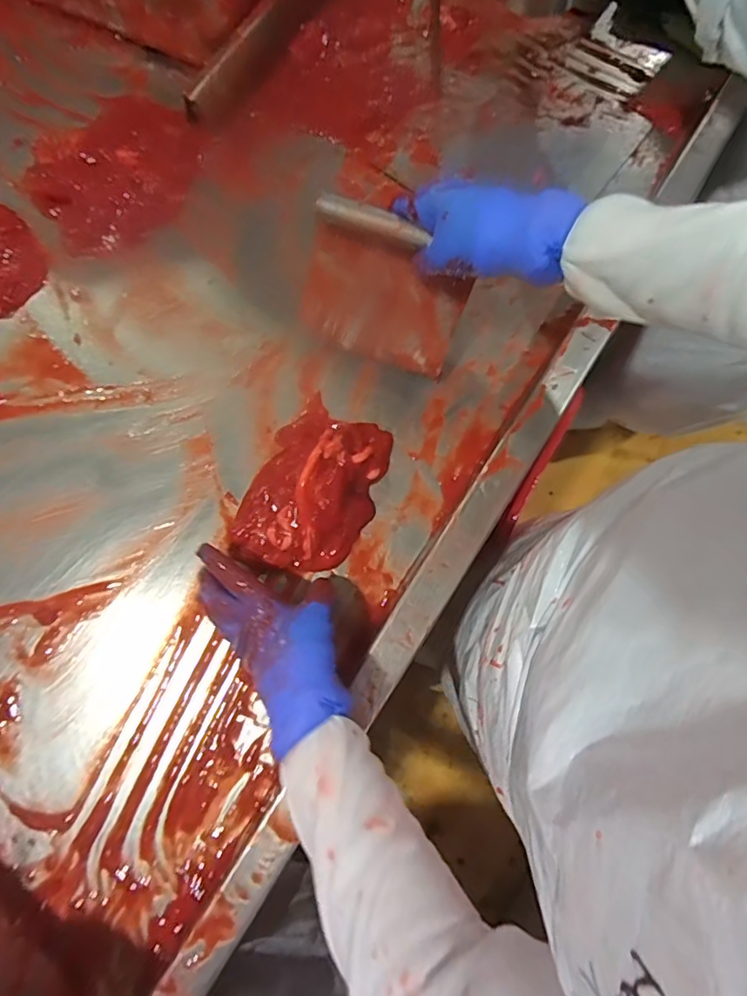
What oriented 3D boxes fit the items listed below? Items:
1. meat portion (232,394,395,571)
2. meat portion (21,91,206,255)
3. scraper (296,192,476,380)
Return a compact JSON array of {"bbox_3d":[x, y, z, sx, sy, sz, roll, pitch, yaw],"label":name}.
[{"bbox_3d":[-0.059,-0.013,0.534,0.118,0.042,0.168,24,79,5],"label":"meat portion"},{"bbox_3d":[-0.296,-0.379,0.630,0.197,0.028,0.166,-29,79,-6],"label":"meat portion"},{"bbox_3d":[0.011,-0.193,0.506,0.150,0.141,0.022,18,53,-4],"label":"scraper"}]

